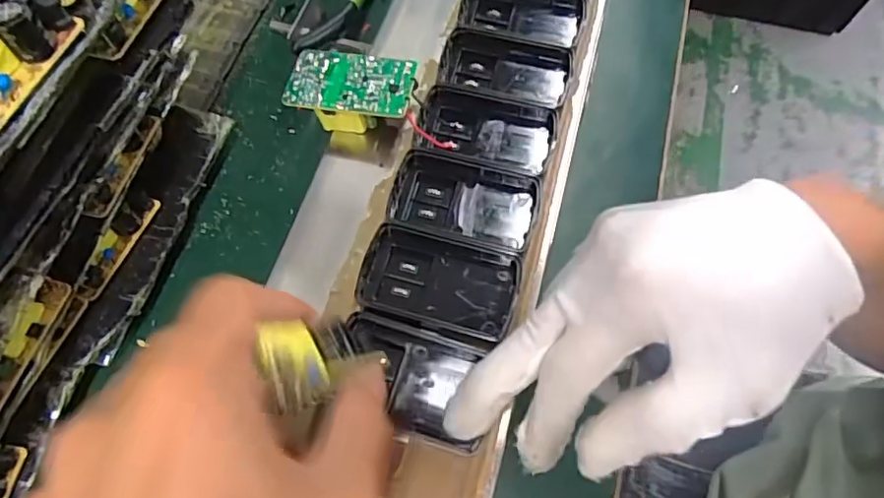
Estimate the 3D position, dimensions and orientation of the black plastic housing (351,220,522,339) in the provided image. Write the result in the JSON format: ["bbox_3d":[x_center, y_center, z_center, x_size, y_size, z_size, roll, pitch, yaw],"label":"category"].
[{"bbox_3d":[-0.002,0.015,0.260,0.070,0.015,0.043,13,66,6],"label":"black plastic housing"}]

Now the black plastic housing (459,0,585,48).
[{"bbox_3d":[0.045,-0.134,0.329,0.068,0.016,0.044,13,66,6],"label":"black plastic housing"}]

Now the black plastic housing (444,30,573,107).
[{"bbox_3d":[0.034,-0.098,0.314,0.069,0.017,0.039,7,66,3],"label":"black plastic housing"}]

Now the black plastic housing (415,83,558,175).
[{"bbox_3d":[0.023,-0.061,0.296,0.069,0.014,0.041,8,66,3],"label":"black plastic housing"}]

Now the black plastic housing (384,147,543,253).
[{"bbox_3d":[0.011,-0.023,0.279,0.070,0.014,0.045,11,66,5],"label":"black plastic housing"}]

